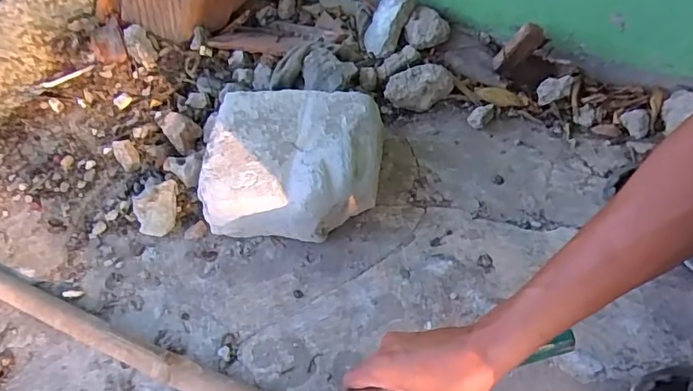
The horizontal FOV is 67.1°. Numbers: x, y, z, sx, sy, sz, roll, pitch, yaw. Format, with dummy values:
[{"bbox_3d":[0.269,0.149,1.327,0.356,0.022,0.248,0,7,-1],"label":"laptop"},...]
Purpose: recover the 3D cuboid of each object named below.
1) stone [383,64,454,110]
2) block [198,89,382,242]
[{"bbox_3d":[0.111,-0.164,0.807,0.099,0.057,0.052,2,53,6],"label":"stone"},{"bbox_3d":[-0.071,-0.045,0.708,0.221,0.097,0.181,3,51,7],"label":"block"}]

